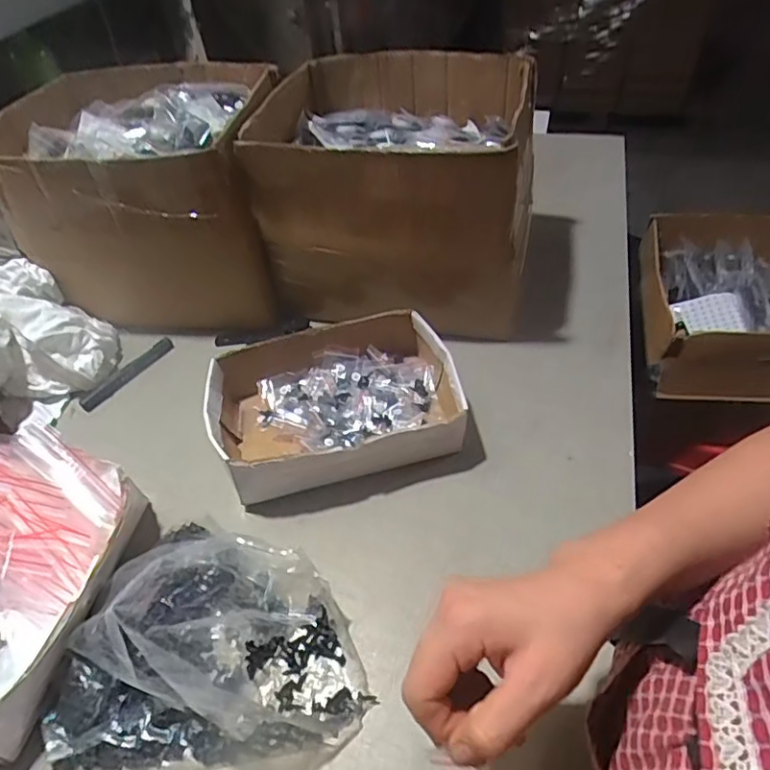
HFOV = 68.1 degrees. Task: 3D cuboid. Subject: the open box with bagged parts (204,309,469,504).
[{"bbox_3d":[-0.055,0.022,0.626,0.260,0.074,0.182,-11,48,-4],"label":"open box with bagged parts"}]

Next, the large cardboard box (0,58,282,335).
[{"bbox_3d":[-0.327,-0.276,0.828,0.326,0.248,0.374,-4,48,2],"label":"large cardboard box"}]

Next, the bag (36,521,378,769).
[{"bbox_3d":[-0.137,0.181,0.448,0.237,0.105,0.201,-1,48,4],"label":"bag"}]

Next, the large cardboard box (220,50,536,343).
[{"bbox_3d":[0.027,-0.312,0.831,0.335,0.241,0.513,5,49,10],"label":"large cardboard box"}]

